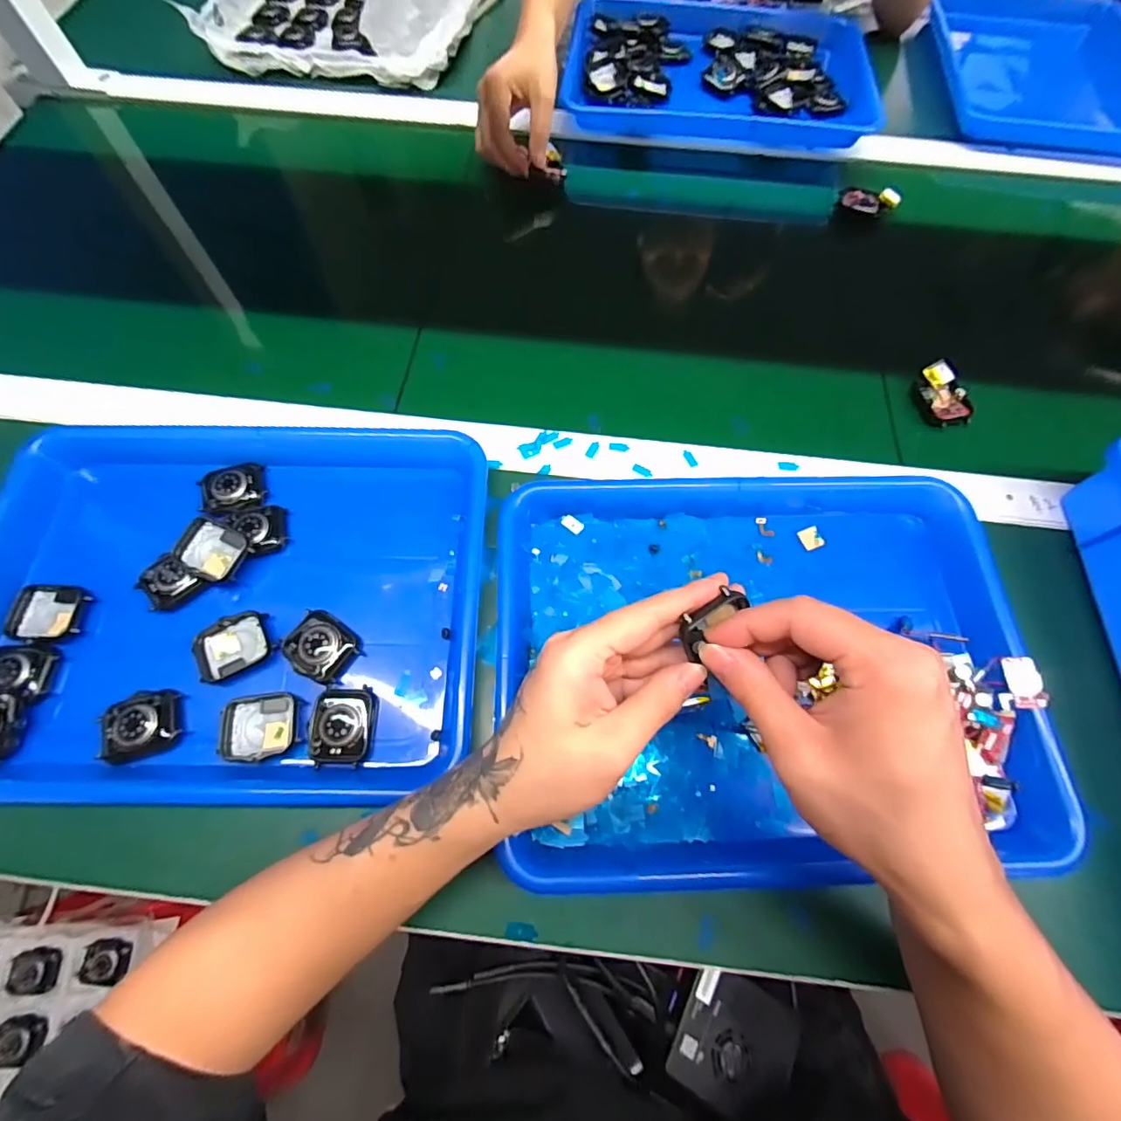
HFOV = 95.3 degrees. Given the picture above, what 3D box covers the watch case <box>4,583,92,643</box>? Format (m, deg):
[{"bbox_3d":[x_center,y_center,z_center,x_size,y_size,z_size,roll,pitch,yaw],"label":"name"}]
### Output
[{"bbox_3d":[-0.343,0.035,0.342,0.042,0.012,0.038,6,69,2],"label":"watch case"}]

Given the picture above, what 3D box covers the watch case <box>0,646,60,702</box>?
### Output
[{"bbox_3d":[-0.351,0.071,0.329,0.041,0.015,0.032,5,69,2],"label":"watch case"}]

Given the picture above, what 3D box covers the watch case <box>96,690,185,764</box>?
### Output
[{"bbox_3d":[-0.261,0.104,0.321,0.041,0.021,0.039,-9,69,-4],"label":"watch case"}]

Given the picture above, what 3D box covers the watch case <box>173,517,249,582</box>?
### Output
[{"bbox_3d":[-0.238,-0.007,0.352,0.041,0.018,0.038,18,70,6],"label":"watch case"}]

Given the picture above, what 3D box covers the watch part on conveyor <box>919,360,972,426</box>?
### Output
[{"bbox_3d":[0.320,-0.138,0.423,0.032,0.015,0.054,-10,69,-4],"label":"watch part on conveyor"}]

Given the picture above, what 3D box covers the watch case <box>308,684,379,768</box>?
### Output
[{"bbox_3d":[-0.135,0.102,0.316,0.038,0.011,0.046,-2,69,-1],"label":"watch case"}]

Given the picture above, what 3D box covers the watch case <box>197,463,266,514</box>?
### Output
[{"bbox_3d":[-0.243,-0.053,0.379,0.041,0.014,0.039,-14,70,-6],"label":"watch case"}]

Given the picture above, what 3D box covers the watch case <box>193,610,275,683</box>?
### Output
[{"bbox_3d":[-0.212,0.055,0.332,0.044,0.009,0.036,-29,72,-11],"label":"watch case"}]

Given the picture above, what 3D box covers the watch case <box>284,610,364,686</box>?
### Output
[{"bbox_3d":[-0.155,0.056,0.332,0.044,0.011,0.038,34,72,12],"label":"watch case"}]

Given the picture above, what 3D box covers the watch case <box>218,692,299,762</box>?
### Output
[{"bbox_3d":[-0.184,0.102,0.316,0.044,0.012,0.039,-4,69,-2],"label":"watch case"}]

